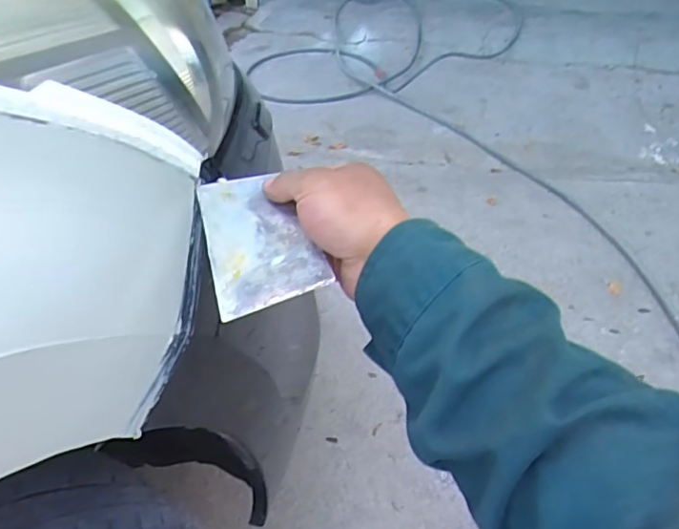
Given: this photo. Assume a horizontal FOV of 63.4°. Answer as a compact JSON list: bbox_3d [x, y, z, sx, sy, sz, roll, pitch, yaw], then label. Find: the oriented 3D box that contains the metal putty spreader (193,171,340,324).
[{"bbox_3d":[-0.059,-0.023,0.386,0.071,0.004,0.136,-21,47,-4],"label":"metal putty spreader"}]

